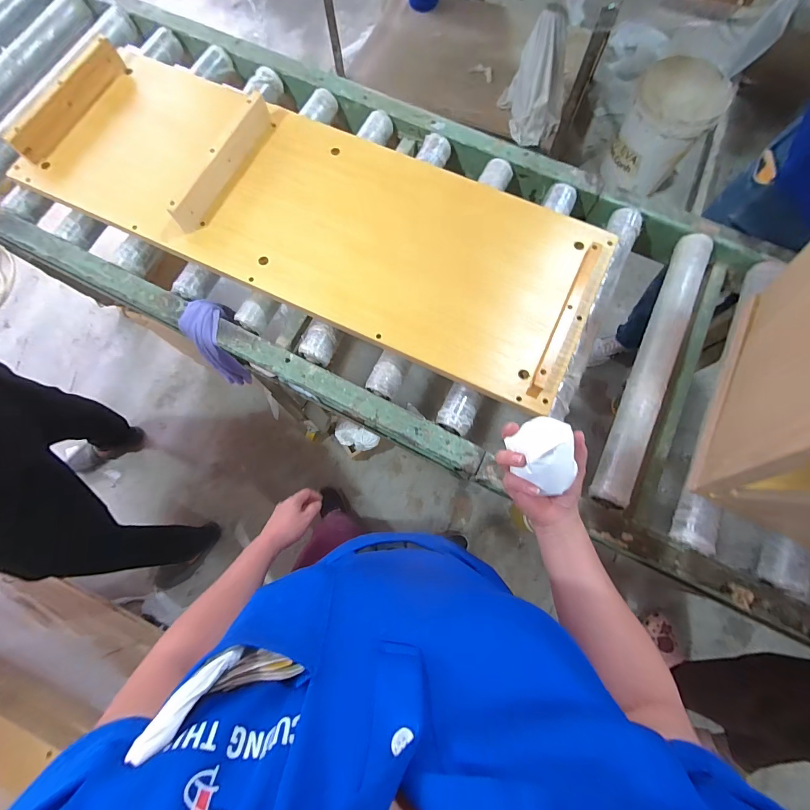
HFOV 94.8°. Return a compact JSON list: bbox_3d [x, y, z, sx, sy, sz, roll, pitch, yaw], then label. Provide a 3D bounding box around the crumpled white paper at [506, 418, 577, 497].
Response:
[{"bbox_3d":[0.154,0.054,0.410,0.058,0.047,0.080,-13,76,-3],"label":"crumpled white paper"}]

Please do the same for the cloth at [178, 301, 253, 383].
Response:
[{"bbox_3d":[-0.383,-0.122,0.783,0.086,0.194,0.113,-17,40,-4],"label":"cloth"}]

